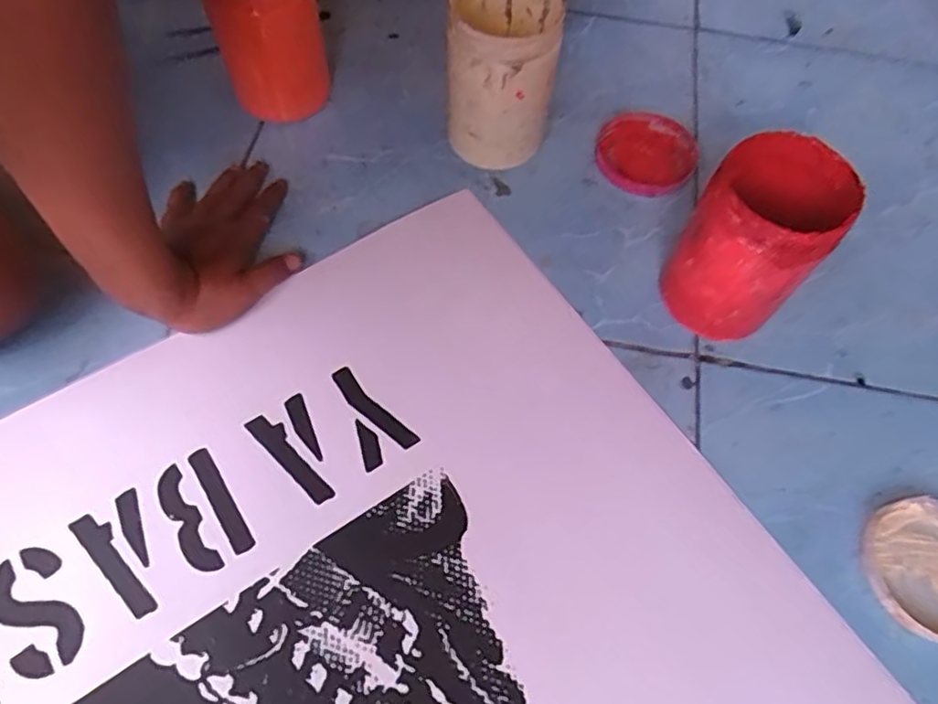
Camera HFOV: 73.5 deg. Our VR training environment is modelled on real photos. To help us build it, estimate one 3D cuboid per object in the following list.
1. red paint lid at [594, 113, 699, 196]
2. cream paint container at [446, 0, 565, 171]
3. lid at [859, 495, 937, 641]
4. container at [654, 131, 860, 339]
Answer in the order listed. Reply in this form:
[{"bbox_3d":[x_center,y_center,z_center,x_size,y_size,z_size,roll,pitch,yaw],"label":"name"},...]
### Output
[{"bbox_3d":[0.164,-0.186,0.584,0.090,0.015,0.090,1,62,-2],"label":"red paint lid"},{"bbox_3d":[0.026,-0.232,0.531,0.082,0.136,0.099,6,62,1],"label":"cream paint container"},{"bbox_3d":[0.307,0.141,0.412,0.095,0.010,0.087,1,62,-2],"label":"lid"},{"bbox_3d":[0.205,-0.081,0.457,0.083,0.135,0.097,37,66,16],"label":"container"}]

